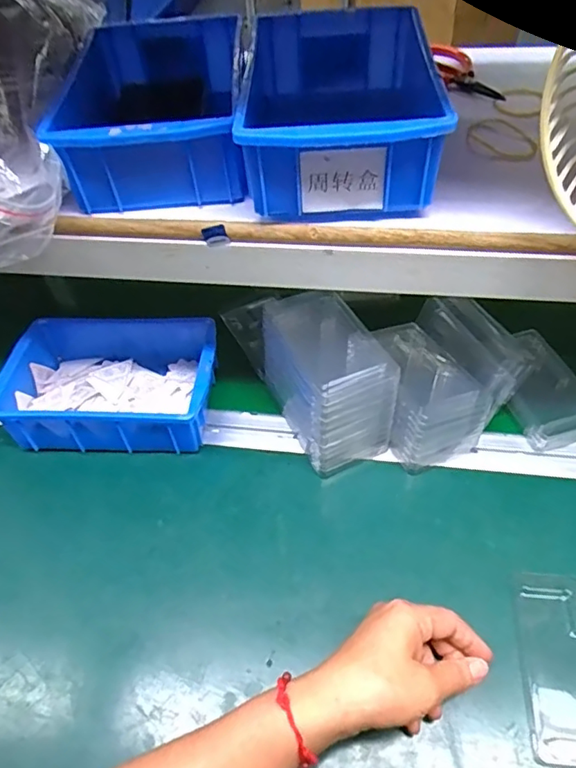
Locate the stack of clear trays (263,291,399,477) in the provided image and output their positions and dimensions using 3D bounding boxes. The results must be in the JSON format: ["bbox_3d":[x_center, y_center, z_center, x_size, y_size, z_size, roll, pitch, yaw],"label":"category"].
[{"bbox_3d":[0.036,-0.004,0.519,0.081,0.106,0.130,-23,52,-14],"label":"stack of clear trays"}]

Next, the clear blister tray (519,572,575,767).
[{"bbox_3d":[0.210,0.206,0.403,0.073,0.012,0.127,2,51,6],"label":"clear blister tray"}]

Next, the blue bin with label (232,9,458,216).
[{"bbox_3d":[0.035,-0.199,0.401,0.129,0.065,0.191,-2,50,2],"label":"blue bin with label"}]

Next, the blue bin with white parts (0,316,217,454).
[{"bbox_3d":[-0.172,0.001,0.556,0.200,0.069,0.131,1,51,5],"label":"blue bin with white parts"}]

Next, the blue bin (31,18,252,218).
[{"bbox_3d":[-0.099,-0.213,0.428,0.120,0.065,0.201,-4,50,1],"label":"blue bin"}]

